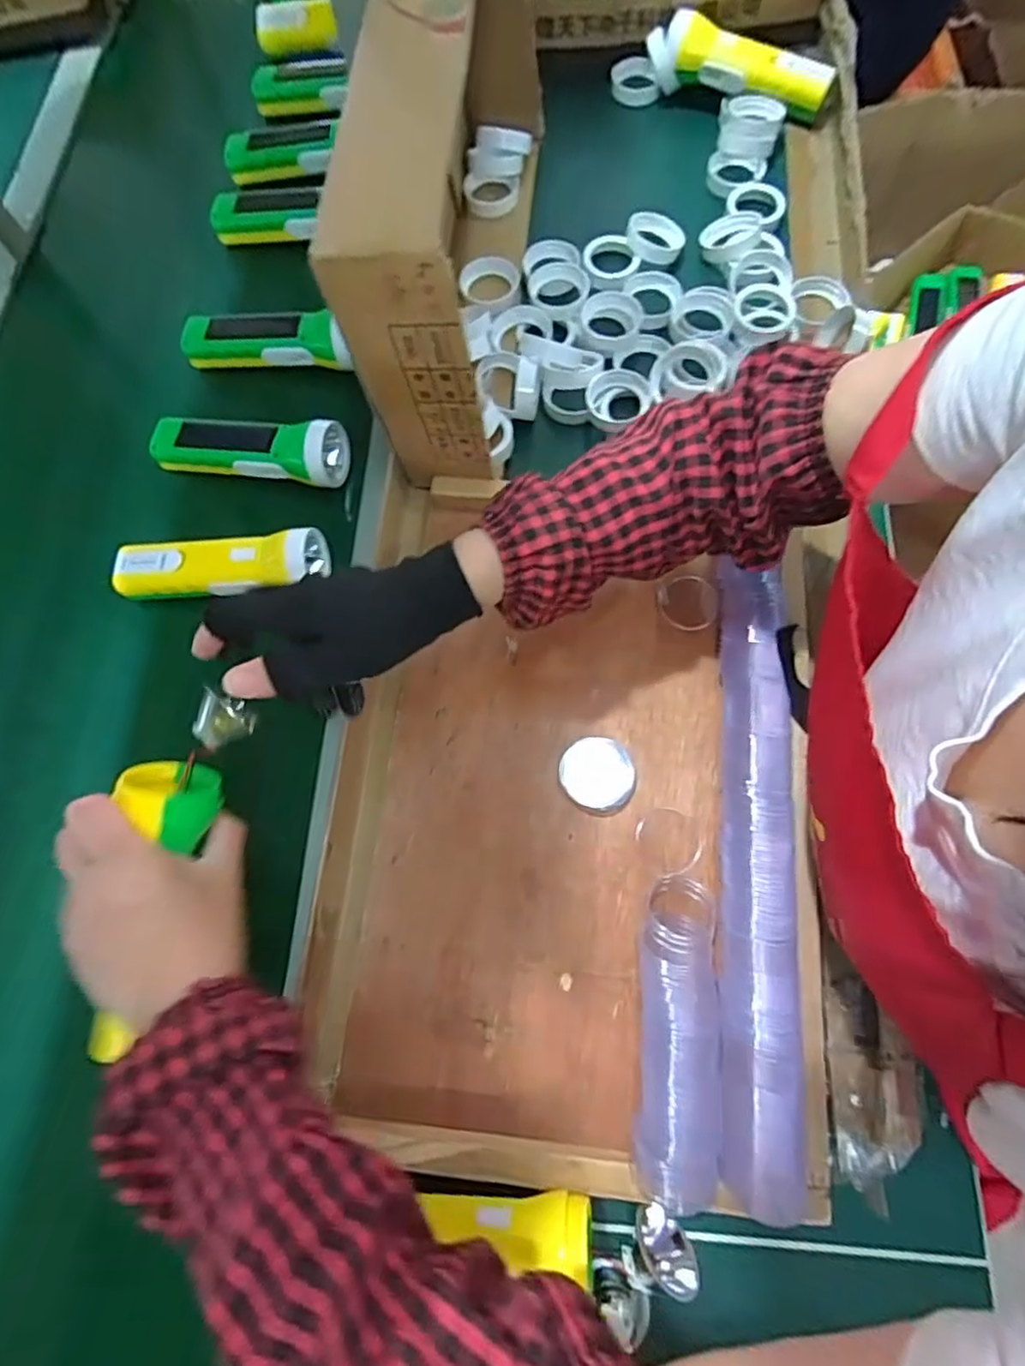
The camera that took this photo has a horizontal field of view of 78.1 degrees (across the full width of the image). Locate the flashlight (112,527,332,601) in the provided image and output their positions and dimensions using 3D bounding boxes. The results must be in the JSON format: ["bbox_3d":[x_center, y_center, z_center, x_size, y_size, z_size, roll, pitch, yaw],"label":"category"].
[{"bbox_3d":[-0.238,-0.094,0.522,0.169,0.045,0.046,-3,70,6],"label":"flashlight"}]

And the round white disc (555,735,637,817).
[{"bbox_3d":[0.061,0.066,0.454,0.053,0.013,0.052,-1,70,3],"label":"round white disc"}]

